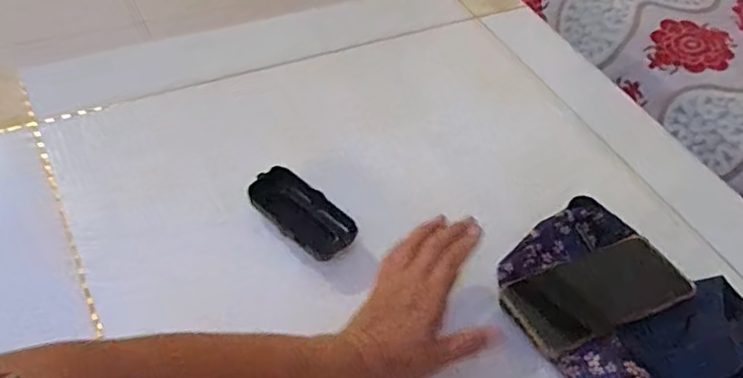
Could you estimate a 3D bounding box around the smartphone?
[{"bbox_3d":[0.208,0.093,0.529,0.174,0.016,0.077,-15,55,-20],"label":"smartphone"}]

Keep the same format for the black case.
[{"bbox_3d":[-0.066,0.023,0.548,0.105,0.020,0.048,36,54,19],"label":"black case"}]

